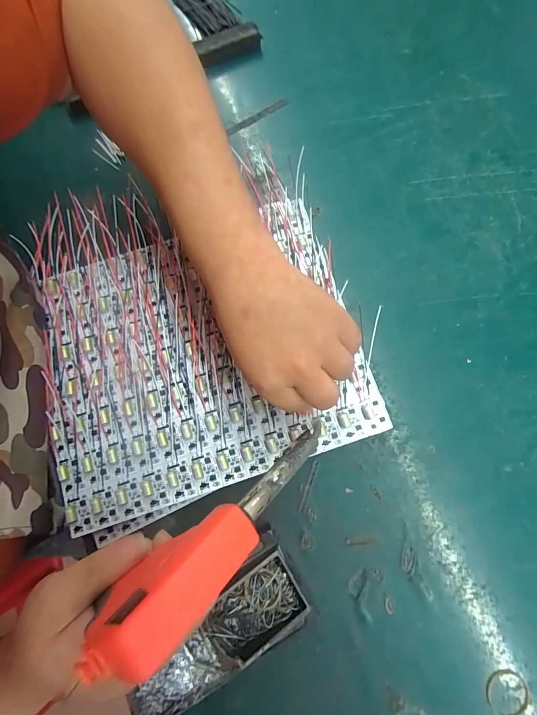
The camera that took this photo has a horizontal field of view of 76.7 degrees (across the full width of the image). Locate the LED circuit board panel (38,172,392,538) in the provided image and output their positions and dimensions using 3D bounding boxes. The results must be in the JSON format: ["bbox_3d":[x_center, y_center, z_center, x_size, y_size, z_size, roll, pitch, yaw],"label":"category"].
[{"bbox_3d":[-0.071,-0.030,0.319,0.284,0.022,0.296,-17,78,-4],"label":"LED circuit board panel"}]

